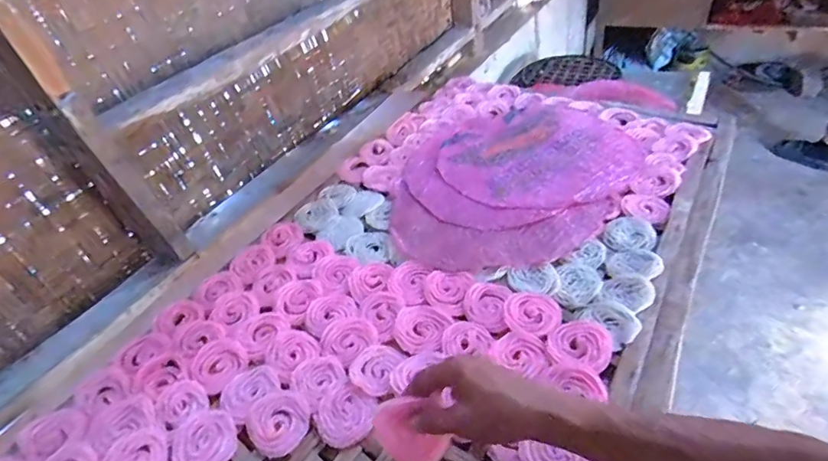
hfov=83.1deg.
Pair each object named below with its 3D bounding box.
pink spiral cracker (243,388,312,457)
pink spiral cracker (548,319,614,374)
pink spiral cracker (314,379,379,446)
[{"bbox_3d":[-0.156,0.218,0.536,0.075,0.007,0.065,31,54,35],"label":"pink spiral cracker"},{"bbox_3d":[0.202,0.136,0.562,0.070,0.009,0.071,-4,42,4],"label":"pink spiral cracker"},{"bbox_3d":[-0.079,0.209,0.534,0.070,0.006,0.067,-4,42,4],"label":"pink spiral cracker"}]

